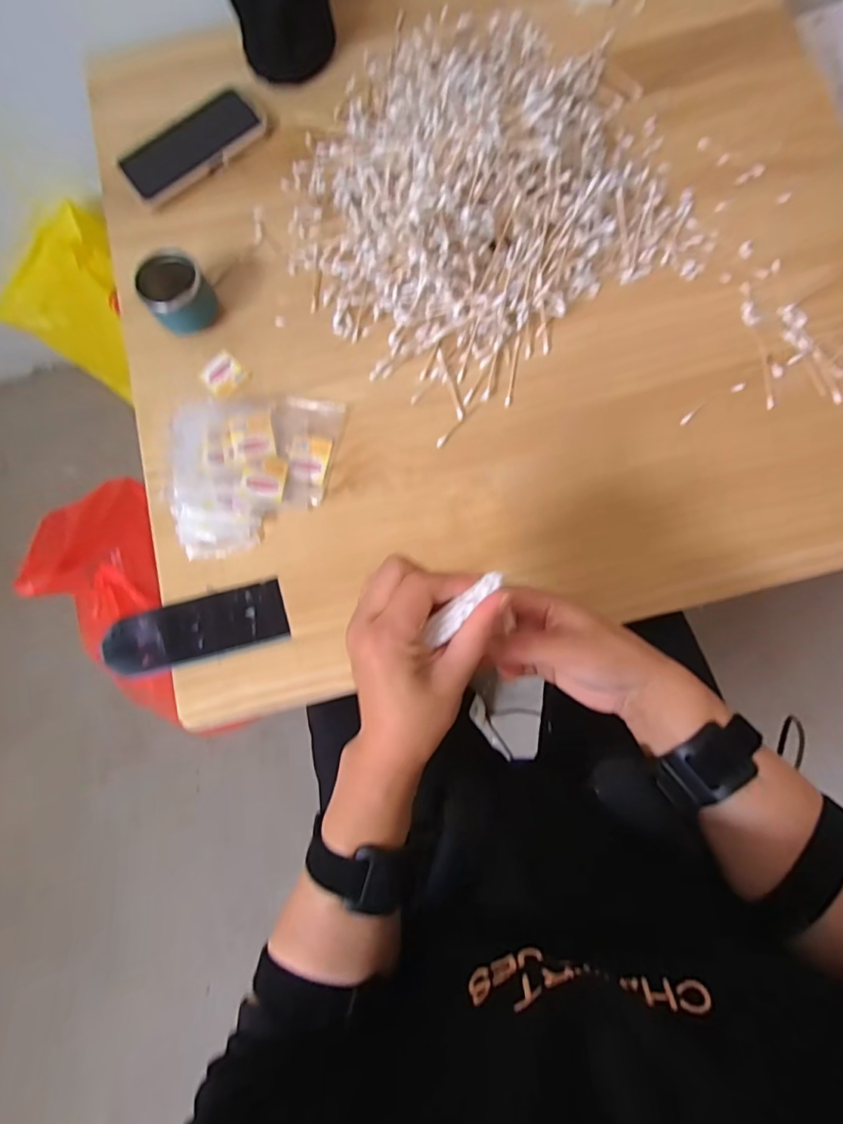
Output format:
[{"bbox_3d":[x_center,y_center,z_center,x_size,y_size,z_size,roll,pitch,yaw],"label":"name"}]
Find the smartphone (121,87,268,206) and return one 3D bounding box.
[{"bbox_3d":[-0.248,-0.450,0.571,0.155,0.010,0.072,-42,80,-3],"label":"smartphone"}]

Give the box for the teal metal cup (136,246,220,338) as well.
[{"bbox_3d":[-0.238,-0.262,0.518,0.063,0.052,0.054,-38,81,-4],"label":"teal metal cup"}]

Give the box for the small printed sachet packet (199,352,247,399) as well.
[{"bbox_3d":[-0.198,-0.187,0.530,0.037,0.006,0.042,-41,80,-3],"label":"small printed sachet packet"}]

